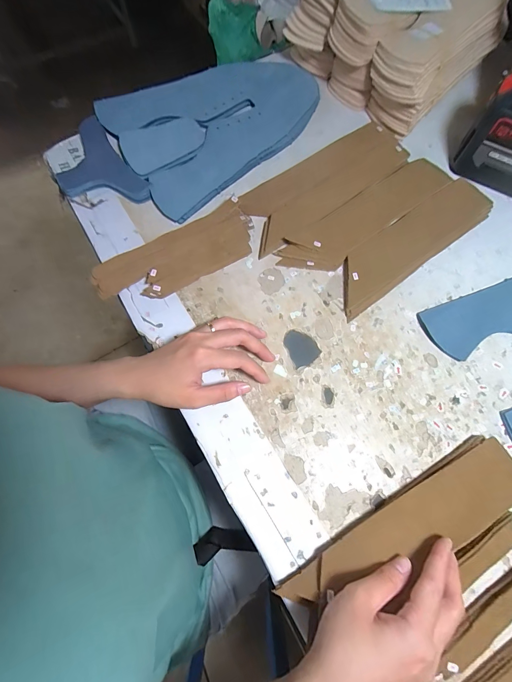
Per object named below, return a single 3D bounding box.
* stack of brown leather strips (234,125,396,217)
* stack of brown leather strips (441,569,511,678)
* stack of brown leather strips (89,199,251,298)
[{"bbox_3d":[0.082,-0.226,0.412,0.235,0.012,0.050,-33,75,-10],"label":"stack of brown leather strips"},{"bbox_3d":[0.200,0.227,0.267,0.123,0.018,0.018,-34,75,-10],"label":"stack of brown leather strips"},{"bbox_3d":[-0.093,-0.098,0.374,0.191,0.015,0.070,-26,74,-8],"label":"stack of brown leather strips"}]

